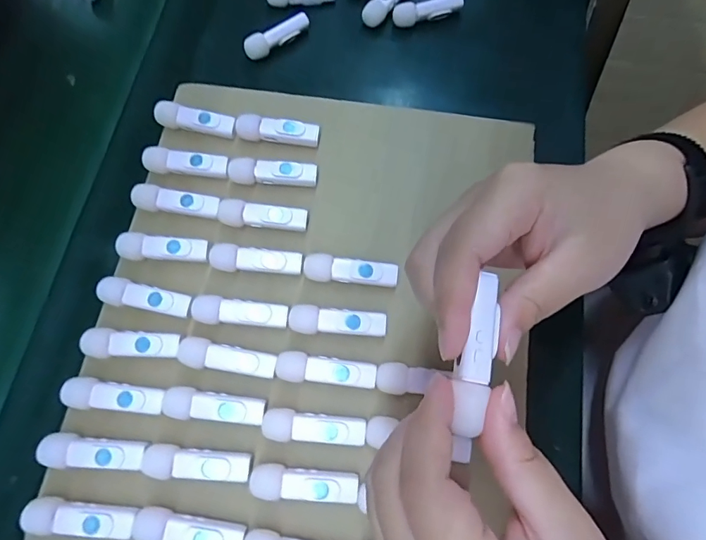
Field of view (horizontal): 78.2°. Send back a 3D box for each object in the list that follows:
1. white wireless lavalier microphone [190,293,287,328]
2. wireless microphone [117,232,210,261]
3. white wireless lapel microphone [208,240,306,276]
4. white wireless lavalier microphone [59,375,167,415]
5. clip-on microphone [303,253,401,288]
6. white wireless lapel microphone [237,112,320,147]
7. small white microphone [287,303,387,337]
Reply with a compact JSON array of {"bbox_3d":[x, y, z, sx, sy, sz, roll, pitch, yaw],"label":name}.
[{"bbox_3d":[-0.076,0.030,0.297,0.064,0.010,0.019,7,72,7],"label":"white wireless lavalier microphone"},{"bbox_3d":[-0.136,-0.016,0.311,0.062,0.013,0.018,1,71,5],"label":"wireless microphone"},{"bbox_3d":[-0.068,-0.007,0.308,0.065,0.011,0.019,5,72,6],"label":"white wireless lapel microphone"},{"bbox_3d":[-0.152,0.081,0.279,0.063,0.014,0.019,8,72,7],"label":"white wireless lavalier microphone"},{"bbox_3d":[-0.002,0.000,0.303,0.064,0.011,0.018,5,72,6],"label":"clip-on microphone"},{"bbox_3d":[-0.059,-0.109,0.342,0.064,0.018,0.015,6,72,6],"label":"white wireless lapel microphone"},{"bbox_3d":[-0.010,0.035,0.292,0.065,0.011,0.018,5,72,6],"label":"small white microphone"}]

